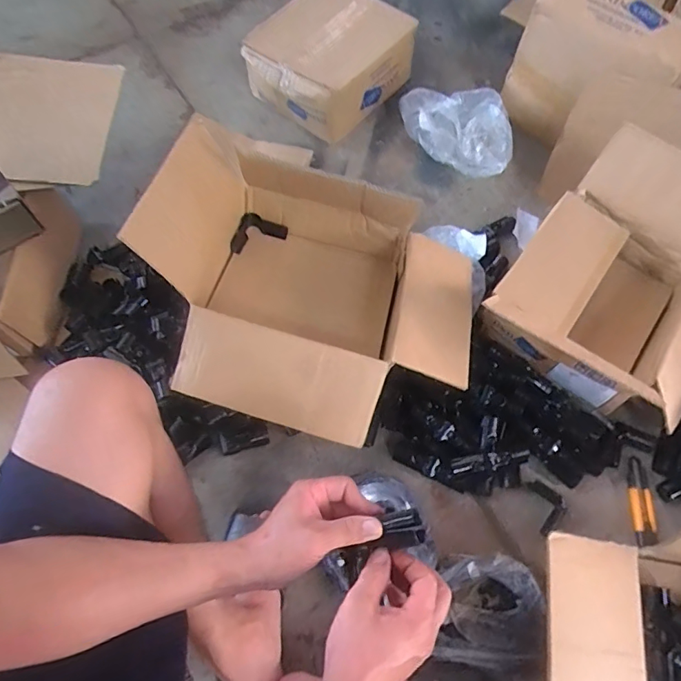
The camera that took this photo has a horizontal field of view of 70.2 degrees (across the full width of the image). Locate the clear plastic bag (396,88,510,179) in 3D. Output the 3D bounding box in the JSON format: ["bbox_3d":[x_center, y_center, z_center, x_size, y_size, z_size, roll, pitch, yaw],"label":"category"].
[{"bbox_3d":[0.249,-0.460,1.056,0.273,0.103,0.157,30,67,11],"label":"clear plastic bag"}]

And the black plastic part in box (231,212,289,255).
[{"bbox_3d":[-0.160,-0.202,0.900,0.109,0.042,0.058,-29,69,-15],"label":"black plastic part in box"}]

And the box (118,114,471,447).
[{"bbox_3d":[-0.043,-0.067,0.757,0.496,0.229,0.388,14,64,4],"label":"box"}]

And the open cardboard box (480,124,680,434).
[{"bbox_3d":[0.471,-0.065,0.802,0.353,0.236,0.412,35,67,13],"label":"open cardboard box"}]

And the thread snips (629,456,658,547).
[{"bbox_3d":[0.491,0.261,0.791,0.031,0.027,0.136,12,64,3],"label":"thread snips"}]

